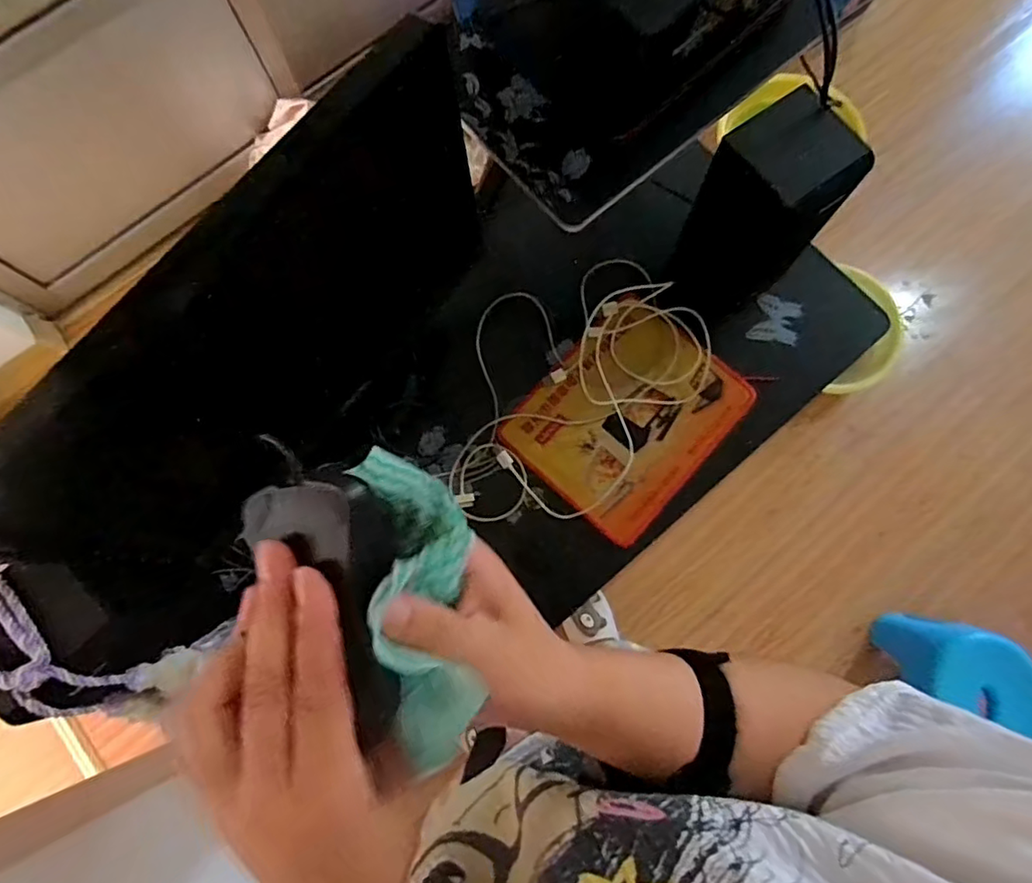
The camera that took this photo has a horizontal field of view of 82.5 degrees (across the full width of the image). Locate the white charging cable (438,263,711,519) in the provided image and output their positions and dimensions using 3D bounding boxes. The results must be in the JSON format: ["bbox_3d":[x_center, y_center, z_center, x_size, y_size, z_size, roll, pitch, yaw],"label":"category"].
[{"bbox_3d":[0.060,-0.062,0.699,0.233,0.055,0.368,40,81,10],"label":"white charging cable"}]

